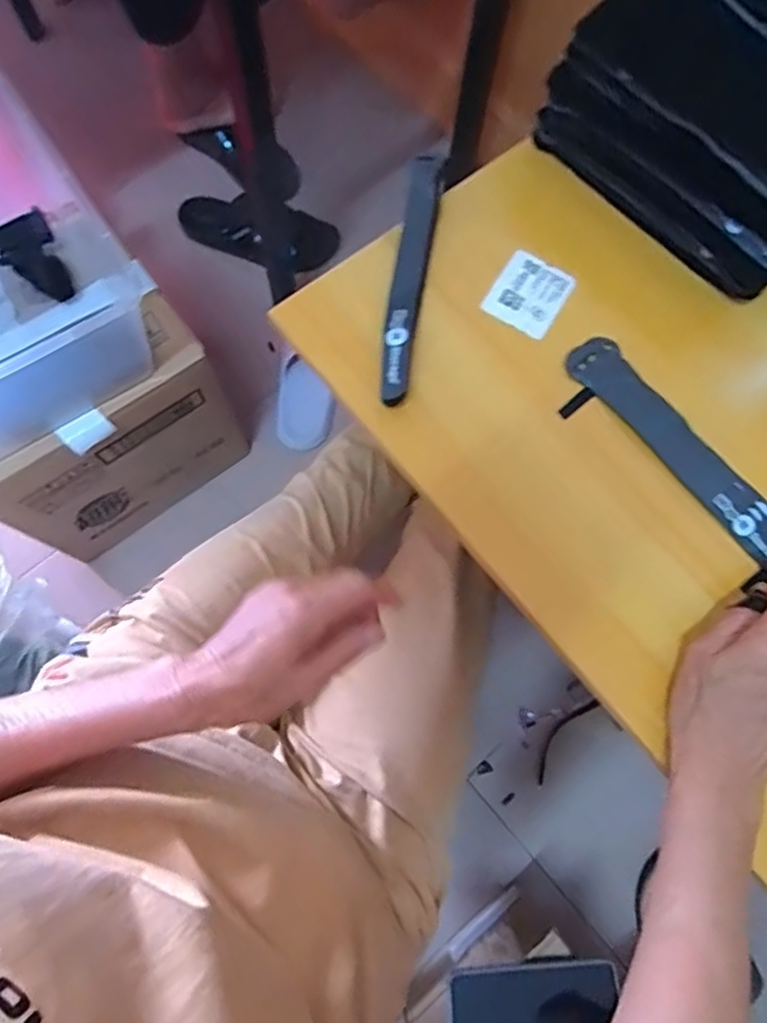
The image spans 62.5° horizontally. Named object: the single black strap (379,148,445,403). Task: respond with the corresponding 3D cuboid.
[{"bbox_3d":[0.017,-0.157,0.426,0.023,0.019,0.183,10,75,1],"label":"single black strap"}]

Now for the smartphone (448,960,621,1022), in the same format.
[{"bbox_3d":[0.140,0.466,0.588,0.154,0.008,0.071,-7,71,5],"label":"smartphone"}]

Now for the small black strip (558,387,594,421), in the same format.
[{"bbox_3d":[0.131,-0.073,0.427,0.028,0.004,0.009,-38,79,-10],"label":"small black strip"}]

